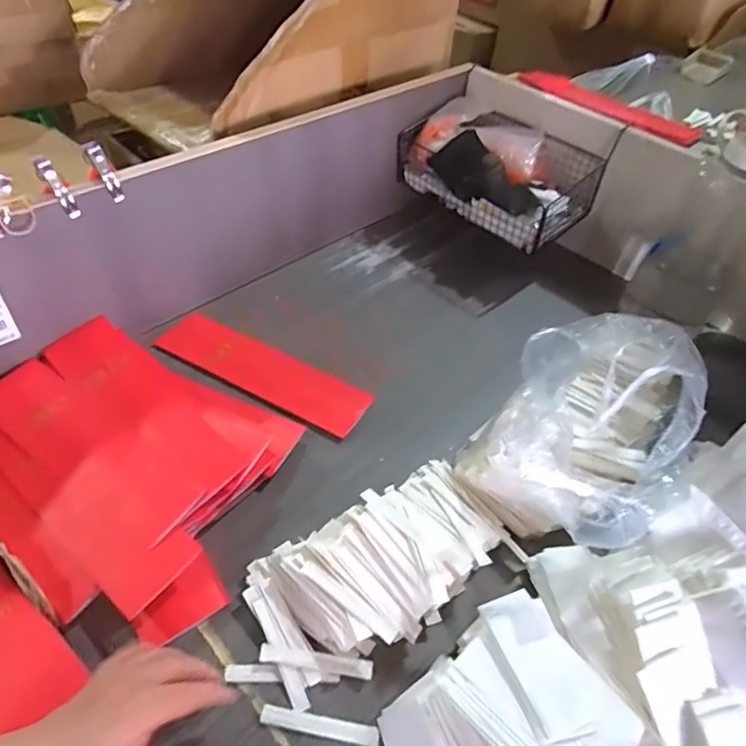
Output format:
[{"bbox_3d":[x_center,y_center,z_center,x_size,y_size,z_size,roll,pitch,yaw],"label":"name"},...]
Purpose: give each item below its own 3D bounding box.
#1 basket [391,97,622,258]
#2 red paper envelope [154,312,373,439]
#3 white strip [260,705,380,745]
[{"bbox_3d":[0.188,-0.308,0.804,0.266,0.099,0.160,37,57,26],"label":"basket"},{"bbox_3d":[-0.133,-0.005,0.654,0.273,0.011,0.082,24,44,16],"label":"red paper envelope"},{"bbox_3d":[-0.041,0.272,0.413,0.091,0.007,0.013,10,50,3],"label":"white strip"}]

